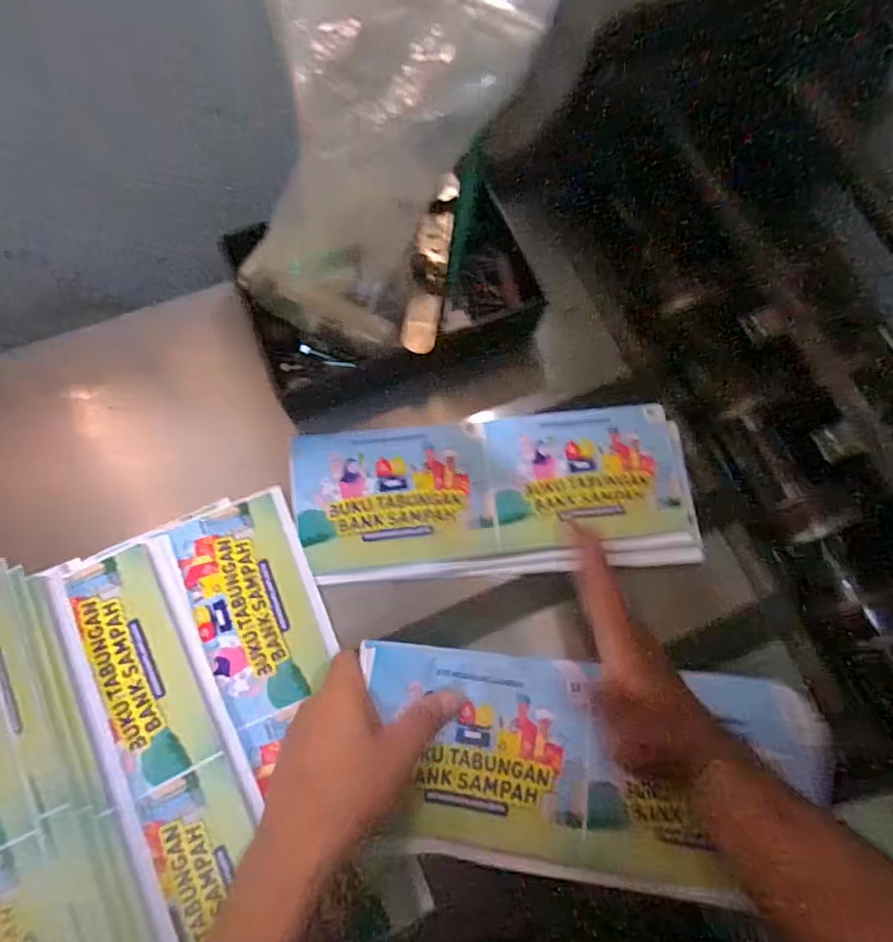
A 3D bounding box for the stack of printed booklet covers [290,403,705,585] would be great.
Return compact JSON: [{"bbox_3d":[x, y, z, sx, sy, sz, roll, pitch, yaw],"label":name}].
[{"bbox_3d":[0.042,0.017,0.437,0.309,0.026,0.124,-2,73,-6],"label":"stack of printed booklet covers"}]

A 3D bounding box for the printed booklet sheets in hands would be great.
[{"bbox_3d":[0.101,0.193,0.357,0.307,0.019,0.126,6,67,-1],"label":"printed booklet sheets in hands"}]

